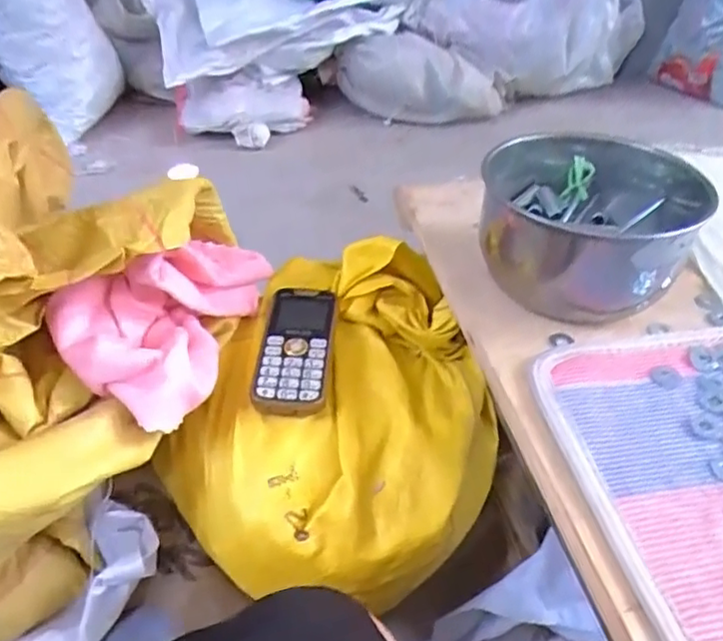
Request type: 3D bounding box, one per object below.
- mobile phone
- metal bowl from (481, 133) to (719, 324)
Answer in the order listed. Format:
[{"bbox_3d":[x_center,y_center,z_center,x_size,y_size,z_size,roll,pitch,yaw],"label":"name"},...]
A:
[{"bbox_3d":[-0.052,0.019,0.514,0.056,0.014,0.129,5,50,-1],"label":"mobile phone"},{"bbox_3d":[0.180,-0.075,0.501,0.146,0.097,0.154,1,39,-1],"label":"metal bowl"}]

